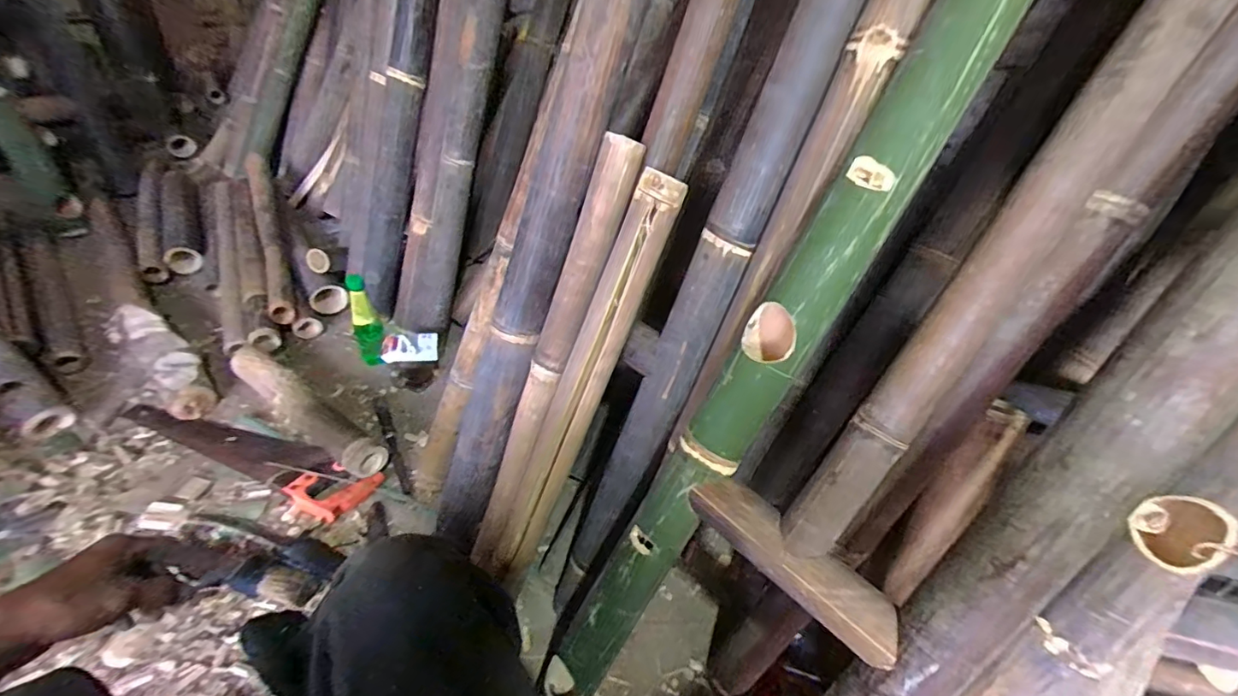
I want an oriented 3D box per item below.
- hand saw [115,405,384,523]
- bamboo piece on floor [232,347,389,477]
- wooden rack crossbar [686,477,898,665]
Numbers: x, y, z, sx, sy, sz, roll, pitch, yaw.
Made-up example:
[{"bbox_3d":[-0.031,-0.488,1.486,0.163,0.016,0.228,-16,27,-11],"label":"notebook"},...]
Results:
[{"bbox_3d":[-0.648,0.185,0.915,0.472,0.033,0.105,16,41,11],"label":"hand saw"},{"bbox_3d":[-0.578,0.115,0.964,0.401,0.067,0.069,28,45,23],"label":"bamboo piece on floor"},{"bbox_3d":[0.162,0.198,0.495,0.209,0.045,0.042,34,47,28],"label":"wooden rack crossbar"}]

